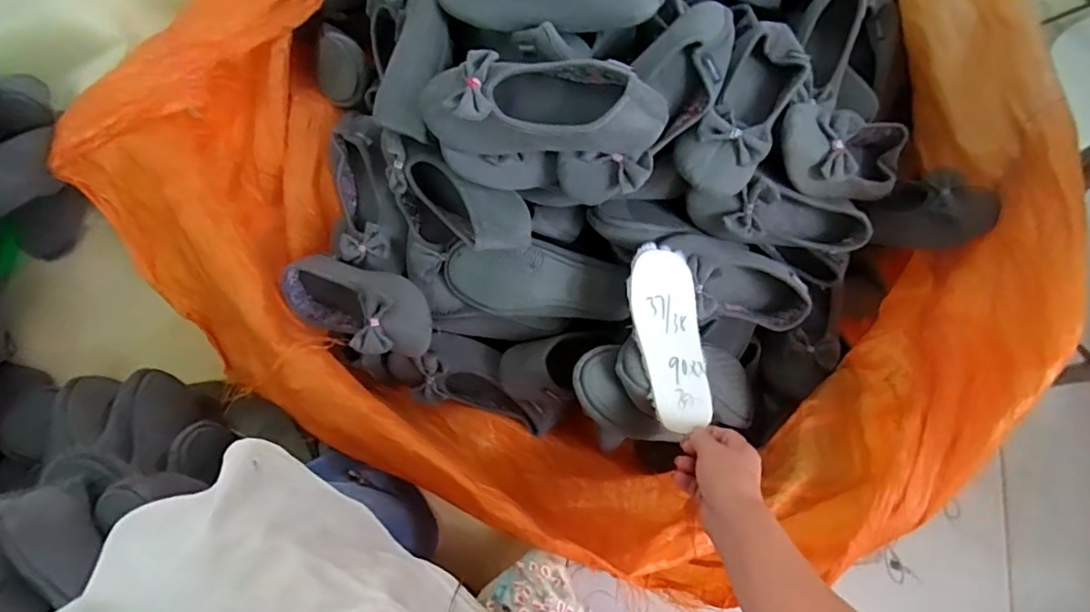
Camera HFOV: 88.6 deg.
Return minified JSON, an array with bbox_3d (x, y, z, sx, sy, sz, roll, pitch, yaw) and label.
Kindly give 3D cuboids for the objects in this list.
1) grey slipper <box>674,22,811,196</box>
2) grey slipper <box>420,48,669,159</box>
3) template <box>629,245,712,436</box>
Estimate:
[{"bbox_3d":[0.221,-0.215,0.616,0.084,0.058,0.226,31,75,8],"label":"grey slipper"},{"bbox_3d":[-0.003,-0.198,0.543,0.237,0.074,0.084,10,73,2],"label":"grey slipper"},{"bbox_3d":[0.137,0.035,0.605,0.071,0.025,0.188,-7,78,-3],"label":"template"}]

